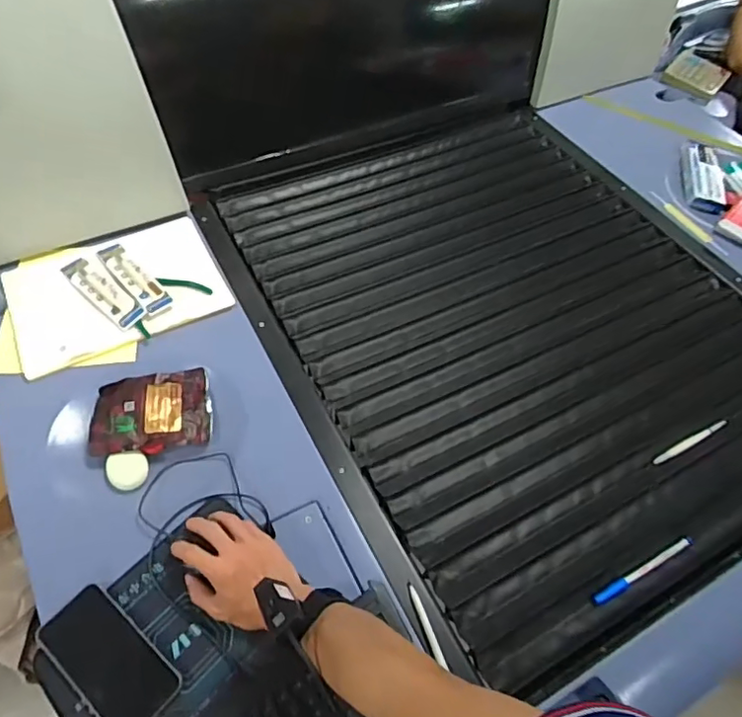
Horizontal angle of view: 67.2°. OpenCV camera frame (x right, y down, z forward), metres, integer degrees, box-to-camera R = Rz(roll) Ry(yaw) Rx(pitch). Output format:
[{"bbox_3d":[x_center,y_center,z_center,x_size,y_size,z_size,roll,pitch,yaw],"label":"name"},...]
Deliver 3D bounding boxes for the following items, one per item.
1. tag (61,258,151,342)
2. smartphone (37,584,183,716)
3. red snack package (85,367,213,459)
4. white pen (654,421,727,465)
[{"bbox_3d":[-0.417,-0.097,0.881,0.213,0.016,0.052,38,62,21],"label":"tag"},{"bbox_3d":[-0.276,0.315,0.585,0.156,0.007,0.075,35,61,19],"label":"smartphone"},{"bbox_3d":[-0.306,0.068,0.781,0.154,0.016,0.120,-7,57,-7],"label":"red snack package"},{"bbox_3d":[0.449,0.115,0.785,0.131,0.015,0.016,-24,60,-17],"label":"white pen"}]

